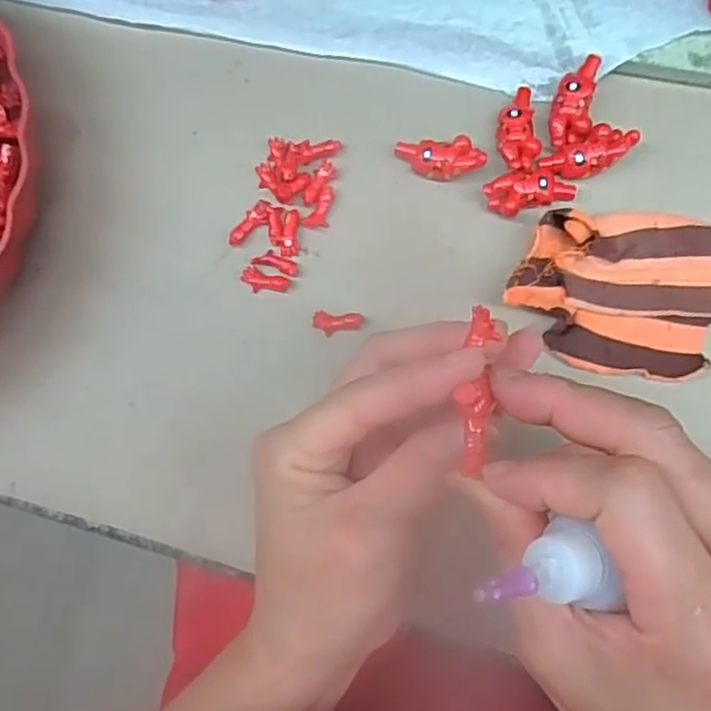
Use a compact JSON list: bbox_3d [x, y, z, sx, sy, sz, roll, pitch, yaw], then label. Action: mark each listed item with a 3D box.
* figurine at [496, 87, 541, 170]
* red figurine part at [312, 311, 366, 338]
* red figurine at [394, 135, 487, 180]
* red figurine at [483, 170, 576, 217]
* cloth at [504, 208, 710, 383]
[{"bbox_3d":[0.075,-0.105,0.309,0.019,0.011,0.039,-9,83,7],"label":"figurine"},{"bbox_3d":[-0.008,-0.015,0.312,0.023,0.006,0.011,4,84,8],"label":"red figurine part"},{"bbox_3d":[0.040,-0.092,0.314,0.040,0.014,0.019,-2,84,7],"label":"red figurine"},{"bbox_3d":[0.079,-0.075,0.302,0.040,0.011,0.016,-15,82,6],"label":"red figurine"},{"bbox_3d":[0.120,-0.029,0.290,0.099,0.022,0.070,10,85,9],"label":"cloth"}]

